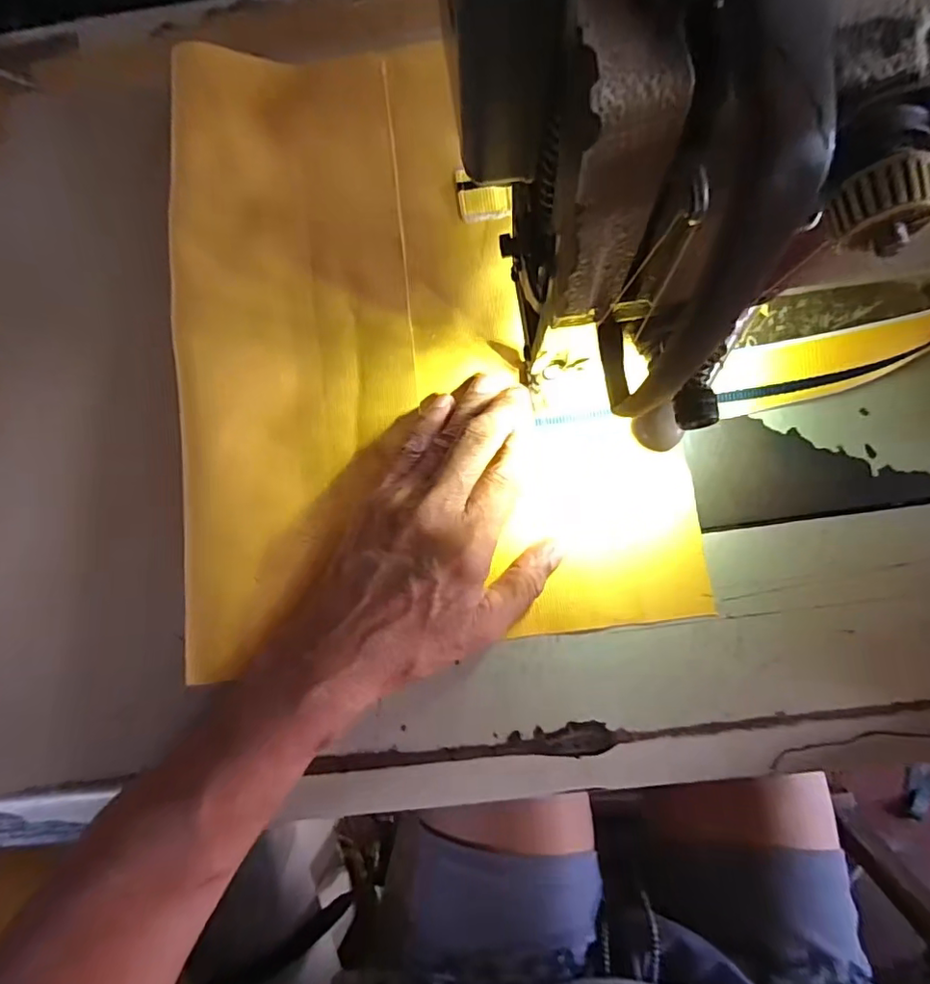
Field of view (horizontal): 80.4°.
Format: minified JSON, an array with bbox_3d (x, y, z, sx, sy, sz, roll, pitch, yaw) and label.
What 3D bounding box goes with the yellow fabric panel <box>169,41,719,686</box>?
[{"bbox_3d":[-0.031,-0.093,0.300,0.250,0.032,0.348,-10,81,3],"label":"yellow fabric panel"}]

